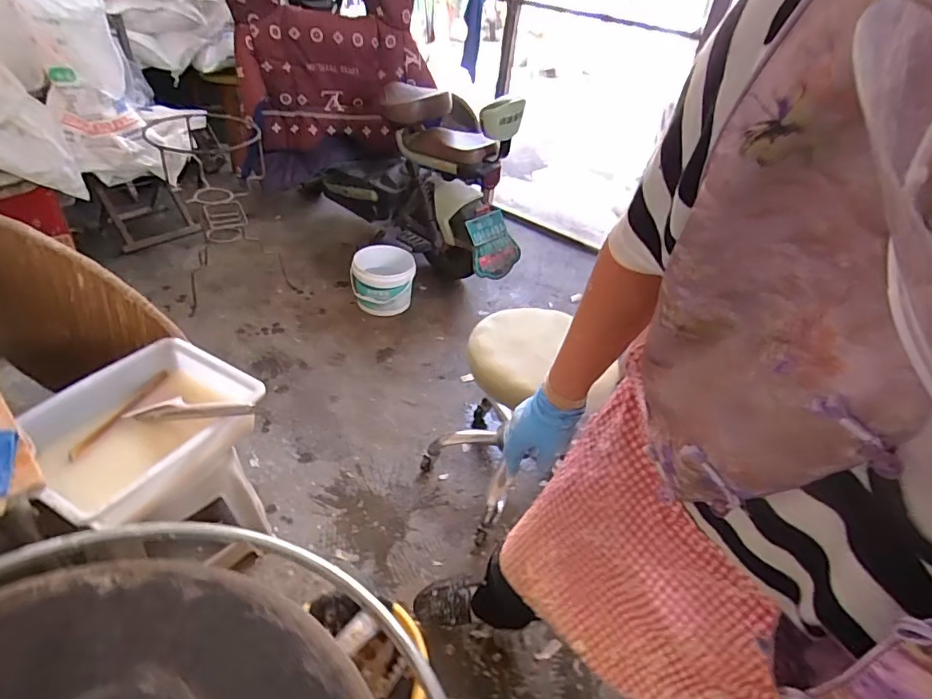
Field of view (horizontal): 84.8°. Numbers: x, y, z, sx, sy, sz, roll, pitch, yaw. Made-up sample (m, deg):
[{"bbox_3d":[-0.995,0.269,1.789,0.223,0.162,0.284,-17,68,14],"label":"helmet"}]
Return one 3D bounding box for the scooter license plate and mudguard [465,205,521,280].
[{"bbox_3d":[0.095,-0.402,1.948,0.192,0.262,0.055,-32,26,-17],"label":"scooter license plate and mudguard"}]

